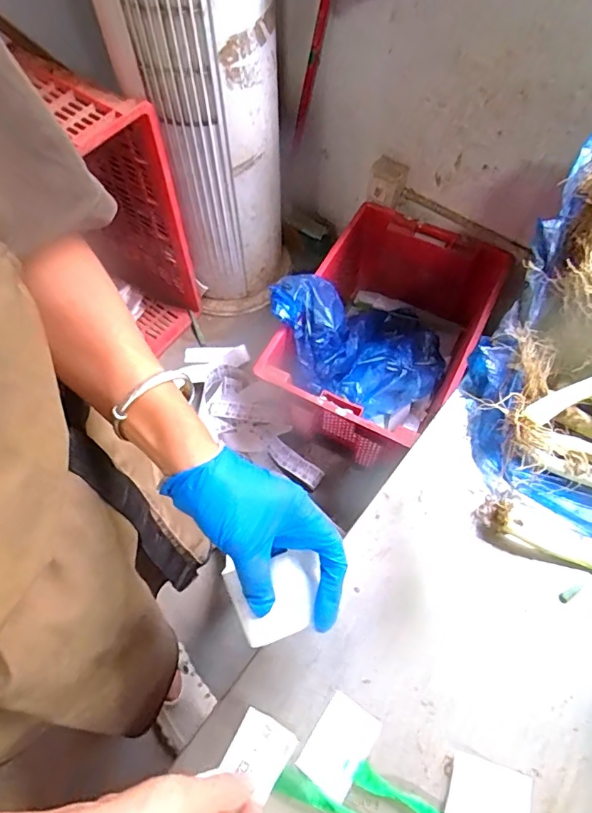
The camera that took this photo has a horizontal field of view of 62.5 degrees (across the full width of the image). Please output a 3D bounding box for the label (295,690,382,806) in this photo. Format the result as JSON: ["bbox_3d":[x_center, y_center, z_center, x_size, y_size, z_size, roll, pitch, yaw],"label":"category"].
[{"bbox_3d":[0.032,0.255,0.368,0.041,0.004,0.060,30,63,18],"label":"label"}]

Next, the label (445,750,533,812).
[{"bbox_3d":[0.140,0.284,0.354,0.056,0.004,0.041,15,62,11],"label":"label"}]

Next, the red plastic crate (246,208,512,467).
[{"bbox_3d":[0.206,-0.174,1.275,0.463,0.301,0.607,27,66,12],"label":"red plastic crate"}]

